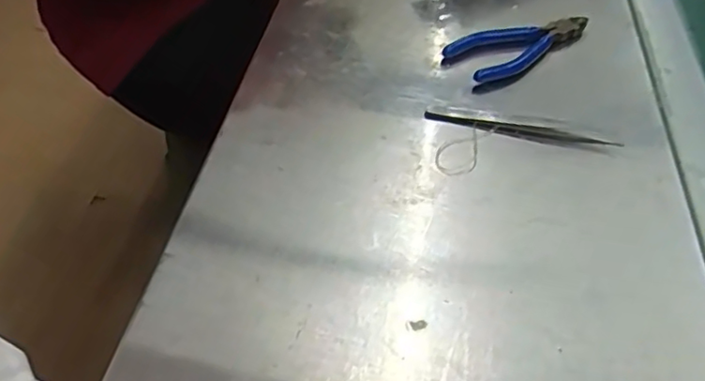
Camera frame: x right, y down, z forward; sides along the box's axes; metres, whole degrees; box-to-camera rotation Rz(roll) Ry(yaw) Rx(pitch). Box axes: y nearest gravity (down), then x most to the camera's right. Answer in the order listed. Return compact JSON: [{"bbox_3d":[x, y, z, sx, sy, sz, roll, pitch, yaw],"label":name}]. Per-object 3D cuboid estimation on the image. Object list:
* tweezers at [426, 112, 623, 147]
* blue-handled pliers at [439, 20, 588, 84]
[{"bbox_3d":[0.115,-0.042,0.425,0.130,0.006,0.014,9,47,8],"label":"tweezers"},{"bbox_3d":[0.130,-0.118,0.497,0.124,0.015,0.047,-27,52,-24],"label":"blue-handled pliers"}]

